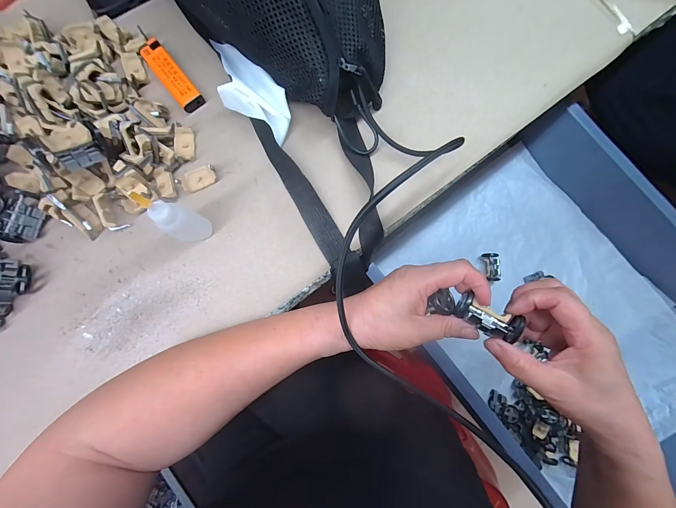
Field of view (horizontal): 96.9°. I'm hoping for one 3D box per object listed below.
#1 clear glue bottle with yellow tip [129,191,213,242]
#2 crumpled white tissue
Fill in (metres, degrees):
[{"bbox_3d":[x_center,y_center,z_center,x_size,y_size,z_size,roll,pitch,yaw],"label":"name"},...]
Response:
[{"bbox_3d":[-0.133,-0.028,0.244,0.028,0.084,0.027,20,83,2],"label":"clear glue bottle with yellow tip"},{"bbox_3d":[-0.088,-0.159,0.286,0.117,0.034,0.048,45,85,5],"label":"crumpled white tissue"}]

